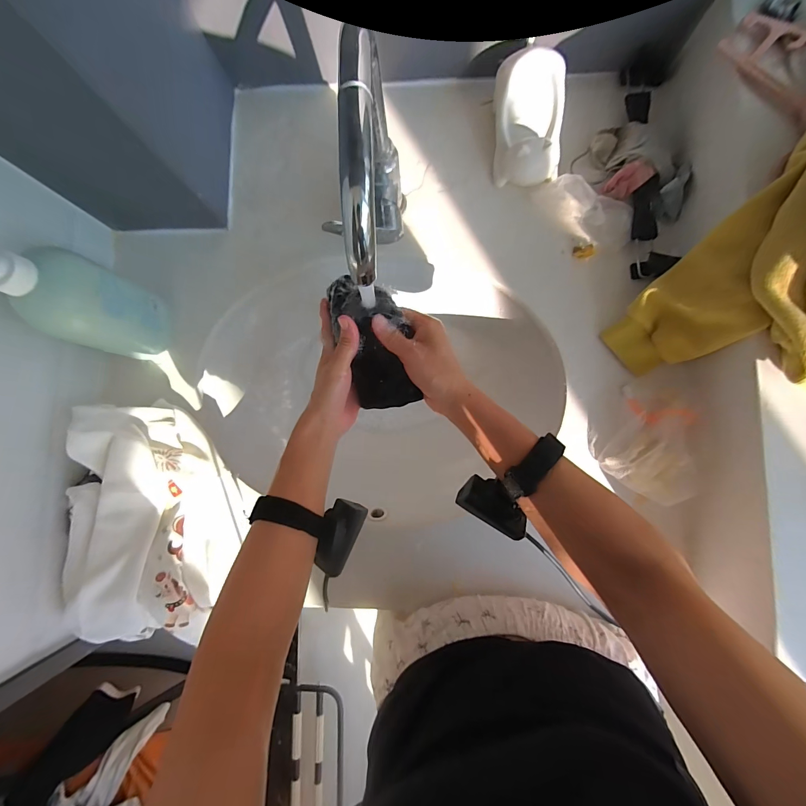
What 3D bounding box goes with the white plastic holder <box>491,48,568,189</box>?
[{"bbox_3d":[0.159,-0.350,0.439,0.083,0.064,0.131,-4,85,3],"label":"white plastic holder"}]

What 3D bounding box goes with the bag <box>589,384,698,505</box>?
[{"bbox_3d":[0.284,0.046,0.414,0.103,0.037,0.133,3,85,3],"label":"bag"}]

